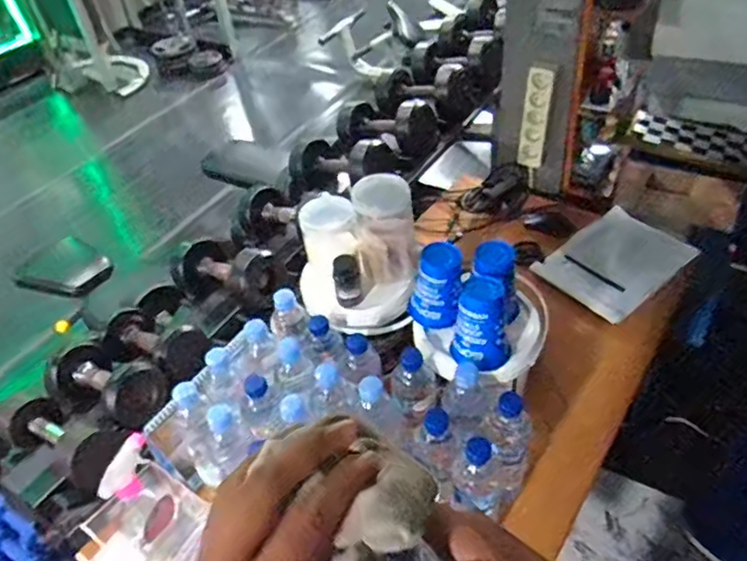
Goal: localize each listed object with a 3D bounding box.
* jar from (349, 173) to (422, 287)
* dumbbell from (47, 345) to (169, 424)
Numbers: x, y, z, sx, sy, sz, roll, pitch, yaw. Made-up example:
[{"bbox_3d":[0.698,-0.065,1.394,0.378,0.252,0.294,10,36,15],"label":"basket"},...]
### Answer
[{"bbox_3d":[0.022,-0.084,0.979,0.097,0.162,0.084,-6,42,1],"label":"jar"},{"bbox_3d":[-0.473,0.182,1.038,0.247,0.083,0.101,4,41,36],"label":"dumbbell"}]

